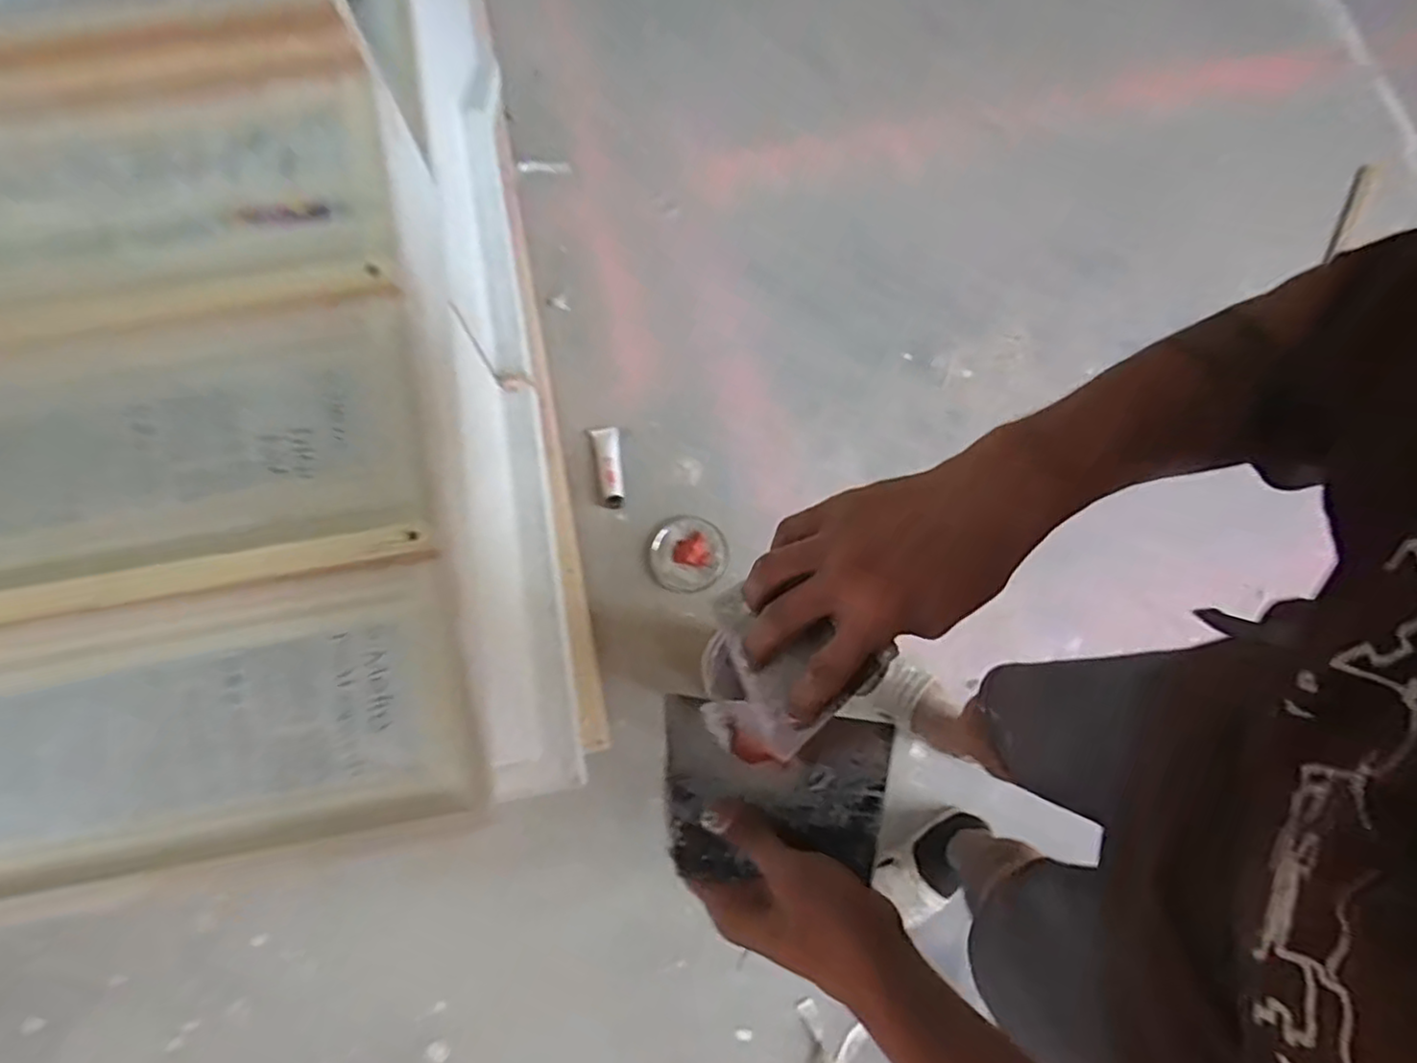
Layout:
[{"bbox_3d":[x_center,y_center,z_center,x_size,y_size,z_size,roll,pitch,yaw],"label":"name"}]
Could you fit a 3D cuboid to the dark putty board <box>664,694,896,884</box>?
[{"bbox_3d":[0.045,0.154,0.420,0.141,0.008,0.098,6,62,-9],"label":"dark putty board"}]

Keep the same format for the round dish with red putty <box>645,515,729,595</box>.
[{"bbox_3d":[-0.044,0.043,1.369,0.156,0.014,0.158,0,73,1],"label":"round dish with red putty"}]

